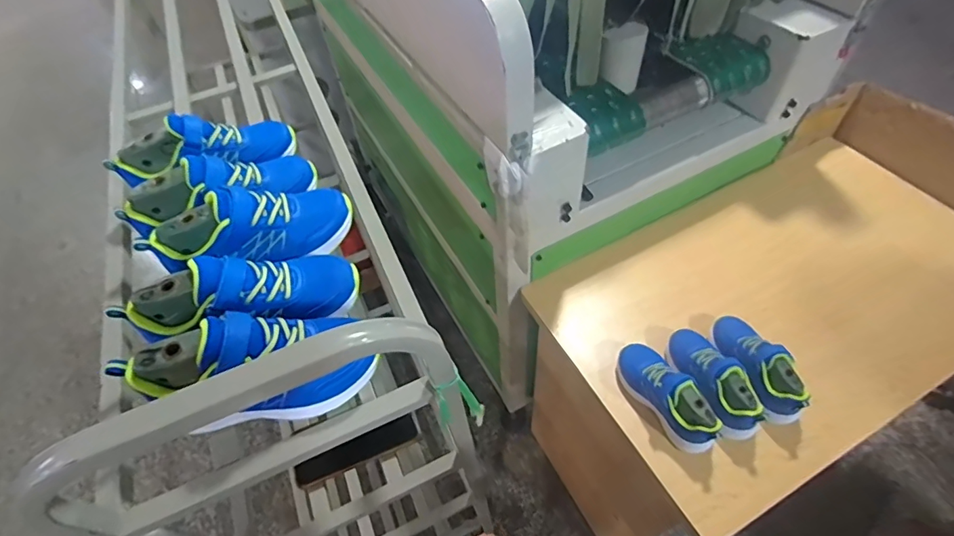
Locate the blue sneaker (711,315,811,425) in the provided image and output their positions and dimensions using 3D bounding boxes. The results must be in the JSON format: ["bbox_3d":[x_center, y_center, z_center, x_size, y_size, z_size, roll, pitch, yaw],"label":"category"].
[{"bbox_3d":[0.421,0.141,0.711,0.070,0.079,0.172,-16,54,-7],"label":"blue sneaker"}]

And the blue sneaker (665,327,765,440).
[{"bbox_3d":[0.350,0.160,0.700,0.071,0.077,0.172,-19,54,-9],"label":"blue sneaker"}]

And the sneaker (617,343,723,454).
[{"bbox_3d":[0.279,0.176,0.689,0.069,0.079,0.172,-28,56,-16],"label":"sneaker"}]

